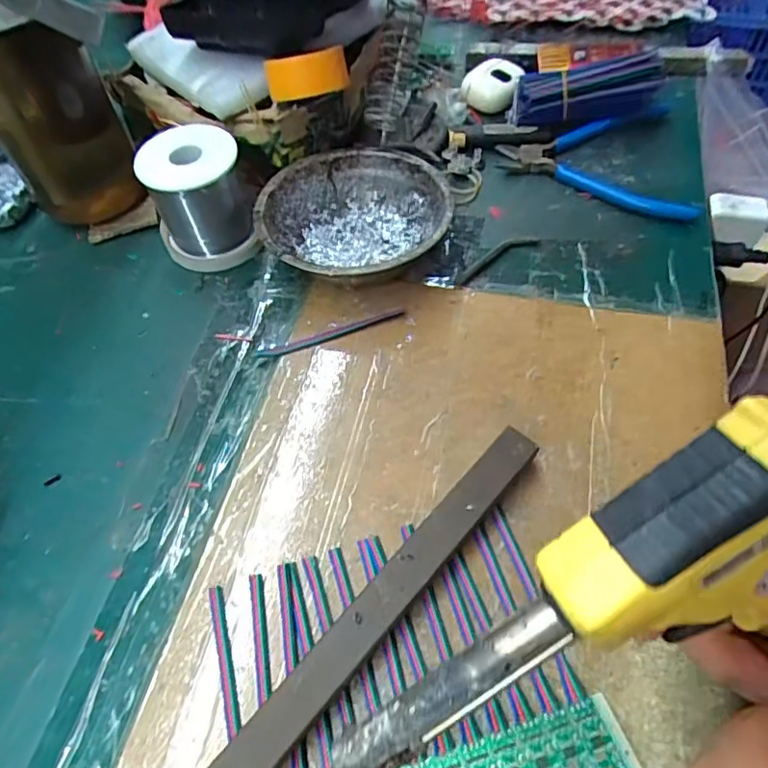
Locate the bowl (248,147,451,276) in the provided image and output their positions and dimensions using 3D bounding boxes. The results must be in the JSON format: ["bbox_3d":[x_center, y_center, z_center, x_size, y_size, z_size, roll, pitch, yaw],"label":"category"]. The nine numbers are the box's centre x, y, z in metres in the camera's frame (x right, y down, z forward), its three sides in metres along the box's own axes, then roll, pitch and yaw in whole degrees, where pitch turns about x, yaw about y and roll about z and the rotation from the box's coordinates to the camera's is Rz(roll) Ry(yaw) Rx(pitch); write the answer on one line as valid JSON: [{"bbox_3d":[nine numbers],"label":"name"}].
[{"bbox_3d":[-0.019,-0.107,0.383,0.122,0.042,0.124,-2,56,3],"label":"bowl"}]

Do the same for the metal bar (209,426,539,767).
[{"bbox_3d":[0.001,0.101,0.259,0.019,0.018,0.214,36,66,24],"label":"metal bar"}]

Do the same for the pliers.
[{"bbox_3d":[0.180,-0.185,0.441,0.149,0.013,0.120,26,62,20],"label":"pliers"}]

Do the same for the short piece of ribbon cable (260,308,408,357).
[{"bbox_3d":[-0.032,-0.031,0.358,0.095,0.004,0.009,-18,57,-7],"label":"short piece of ribbon cable"}]

